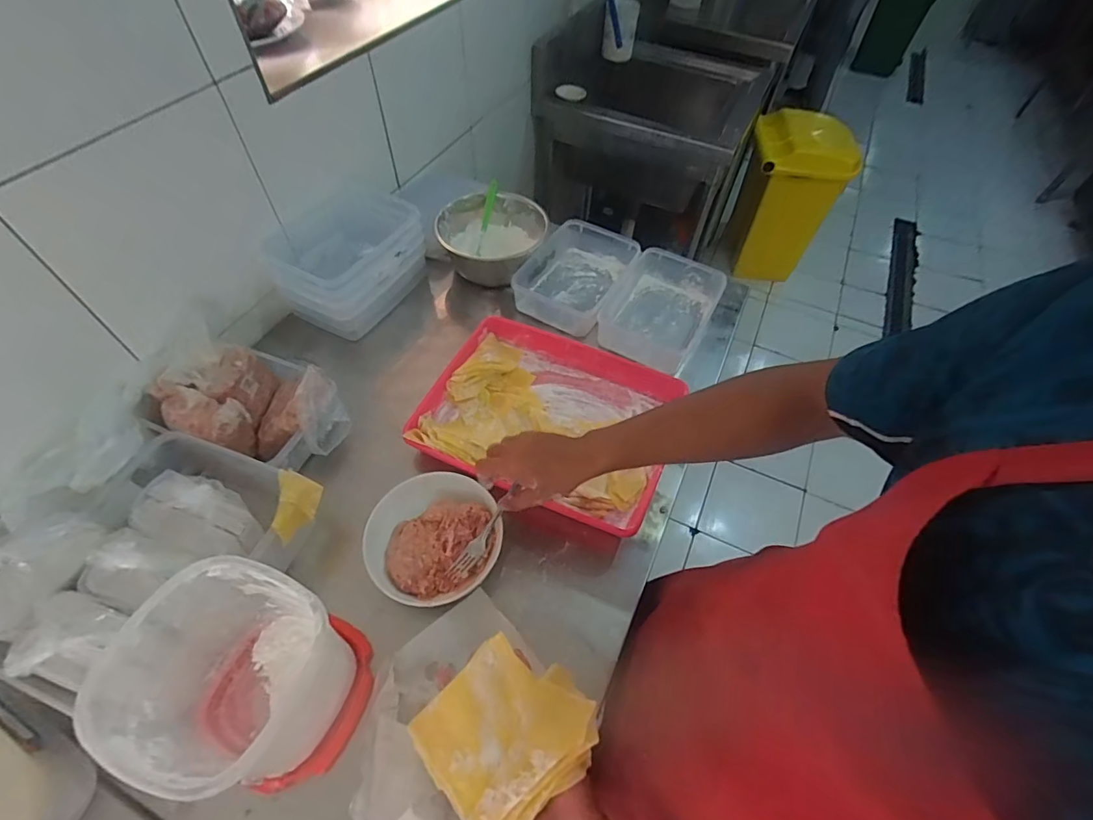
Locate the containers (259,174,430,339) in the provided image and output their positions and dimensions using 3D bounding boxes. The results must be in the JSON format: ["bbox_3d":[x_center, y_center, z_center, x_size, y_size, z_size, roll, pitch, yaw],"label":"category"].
[{"bbox_3d":[-0.347,-0.270,0.873,0.179,0.119,0.244,23,57,14],"label":"containers"}]

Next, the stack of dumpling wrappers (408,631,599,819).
[{"bbox_3d":[-0.036,0.276,0.420,0.126,0.045,0.132,29,73,38],"label":"stack of dumpling wrappers"}]

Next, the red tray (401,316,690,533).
[{"bbox_3d":[0.000,0.007,0.750,0.362,0.053,0.274,23,58,10],"label":"red tray"}]

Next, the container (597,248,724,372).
[{"bbox_3d":[0.201,-0.190,0.894,0.177,0.061,0.224,28,59,13],"label":"container"}]

